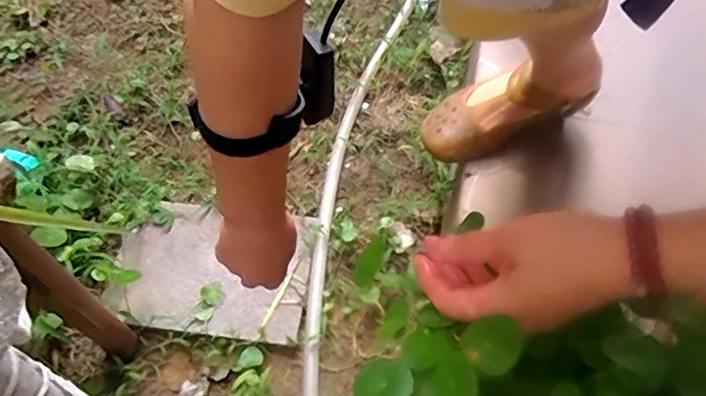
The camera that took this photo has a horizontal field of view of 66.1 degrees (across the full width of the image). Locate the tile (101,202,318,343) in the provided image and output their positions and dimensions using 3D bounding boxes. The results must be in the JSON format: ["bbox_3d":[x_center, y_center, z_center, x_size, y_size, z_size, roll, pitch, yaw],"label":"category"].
[{"bbox_3d":[-0.210,0.103,0.825,0.287,0.019,0.201,7,62,4],"label":"tile"}]

